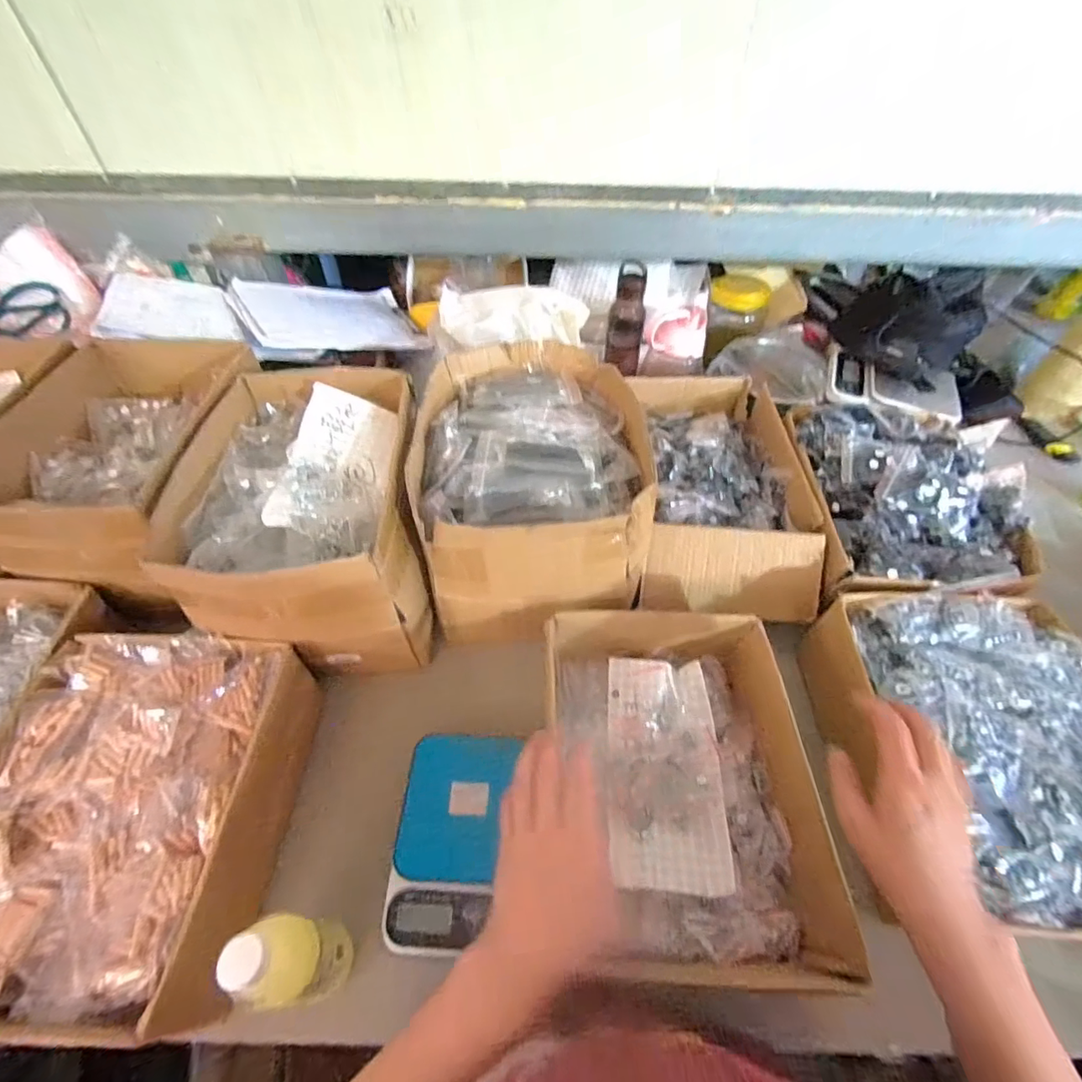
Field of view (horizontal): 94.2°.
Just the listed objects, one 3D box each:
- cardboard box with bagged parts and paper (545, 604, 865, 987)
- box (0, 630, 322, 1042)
[{"bbox_3d":[0.137,0.232,0.515,0.228,0.083,0.310,-1,52,-1],"label":"cardboard box with bagged parts and paper"},{"bbox_3d":[-0.392,0.250,0.477,0.291,0.107,0.317,-1,52,-1],"label":"box"}]

